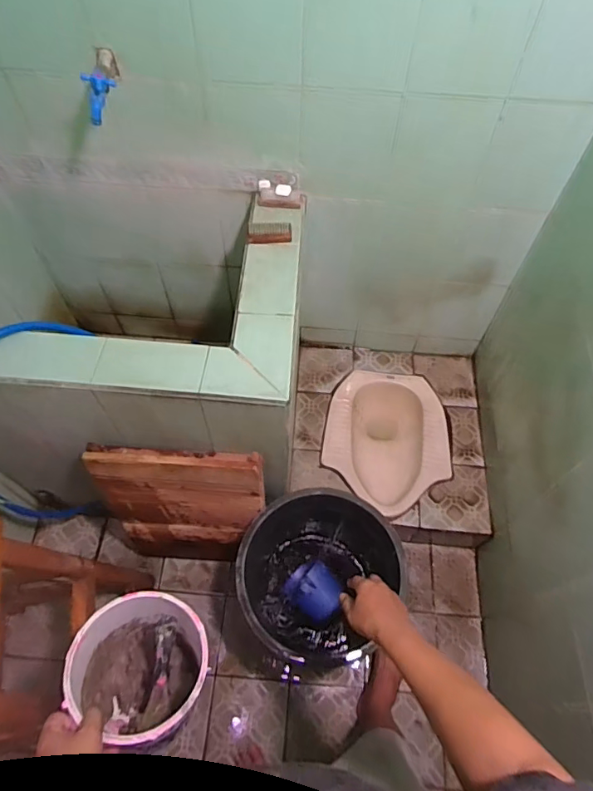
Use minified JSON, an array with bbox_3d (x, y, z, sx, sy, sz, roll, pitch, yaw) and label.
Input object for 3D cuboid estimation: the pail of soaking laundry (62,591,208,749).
[{"bbox_3d":[-0.232,0.413,0.764,0.202,0.205,0.178,16,60,8],"label":"pail of soaking laundry"}]

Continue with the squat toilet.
[{"bbox_3d":[0.275,0.179,1.592,0.376,0.228,0.466,7,59,2],"label":"squat toilet"}]

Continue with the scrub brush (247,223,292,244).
[{"bbox_3d":[-0.060,-0.365,1.109,0.098,0.034,0.039,-8,60,-6],"label":"scrub brush"}]

